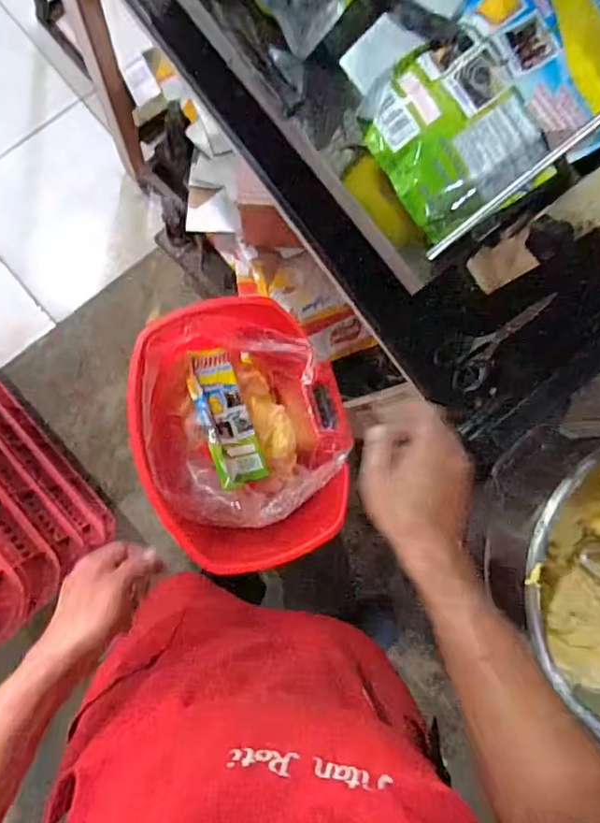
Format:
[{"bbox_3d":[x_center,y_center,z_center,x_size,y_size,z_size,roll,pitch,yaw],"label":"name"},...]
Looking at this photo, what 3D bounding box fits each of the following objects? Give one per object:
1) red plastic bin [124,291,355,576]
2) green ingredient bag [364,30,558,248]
[{"bbox_3d":[-0.090,0.034,0.882,0.291,0.147,0.378,-13,89,-8],"label":"red plastic bin"},{"bbox_3d":[0.112,-0.205,0.420,0.104,0.045,0.134,-33,97,24],"label":"green ingredient bag"}]

